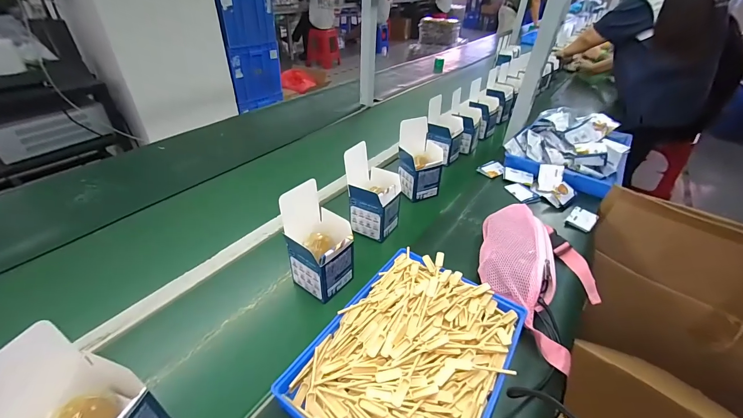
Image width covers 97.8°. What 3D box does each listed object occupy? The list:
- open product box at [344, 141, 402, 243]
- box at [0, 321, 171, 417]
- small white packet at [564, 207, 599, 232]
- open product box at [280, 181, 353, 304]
[{"bbox_3d":[0.002,-0.034,0.684,0.105,0.165,0.096,22,39,26],"label":"open product box"},{"bbox_3d":[-0.290,0.203,0.335,0.088,0.174,0.097,12,36,14],"label":"box"},{"bbox_3d":[0.488,0.023,0.750,0.072,0.017,0.053,-28,45,-36],"label":"small white packet"},{"bbox_3d":[-0.089,0.056,0.550,0.095,0.170,0.098,25,41,29],"label":"open product box"}]

